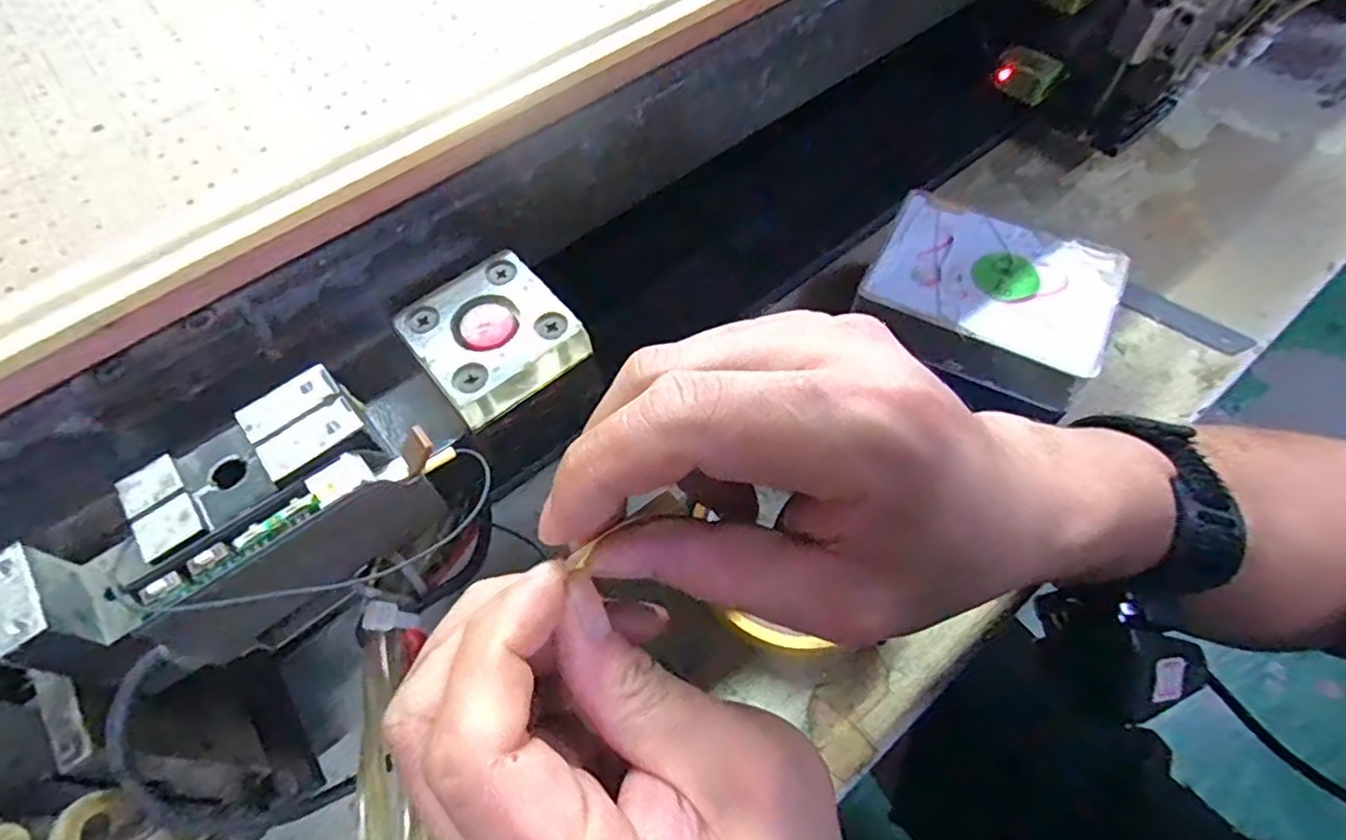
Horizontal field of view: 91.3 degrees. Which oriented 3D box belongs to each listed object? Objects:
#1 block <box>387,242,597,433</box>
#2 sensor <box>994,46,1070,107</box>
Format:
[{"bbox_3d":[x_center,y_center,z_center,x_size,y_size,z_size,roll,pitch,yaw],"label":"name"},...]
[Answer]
[{"bbox_3d":[-0.051,-0.024,0.188,0.040,0.015,0.038,-35,63,-17],"label":"block"},{"bbox_3d":[0.203,-0.197,0.376,0.034,0.020,0.020,33,66,21],"label":"sensor"}]

